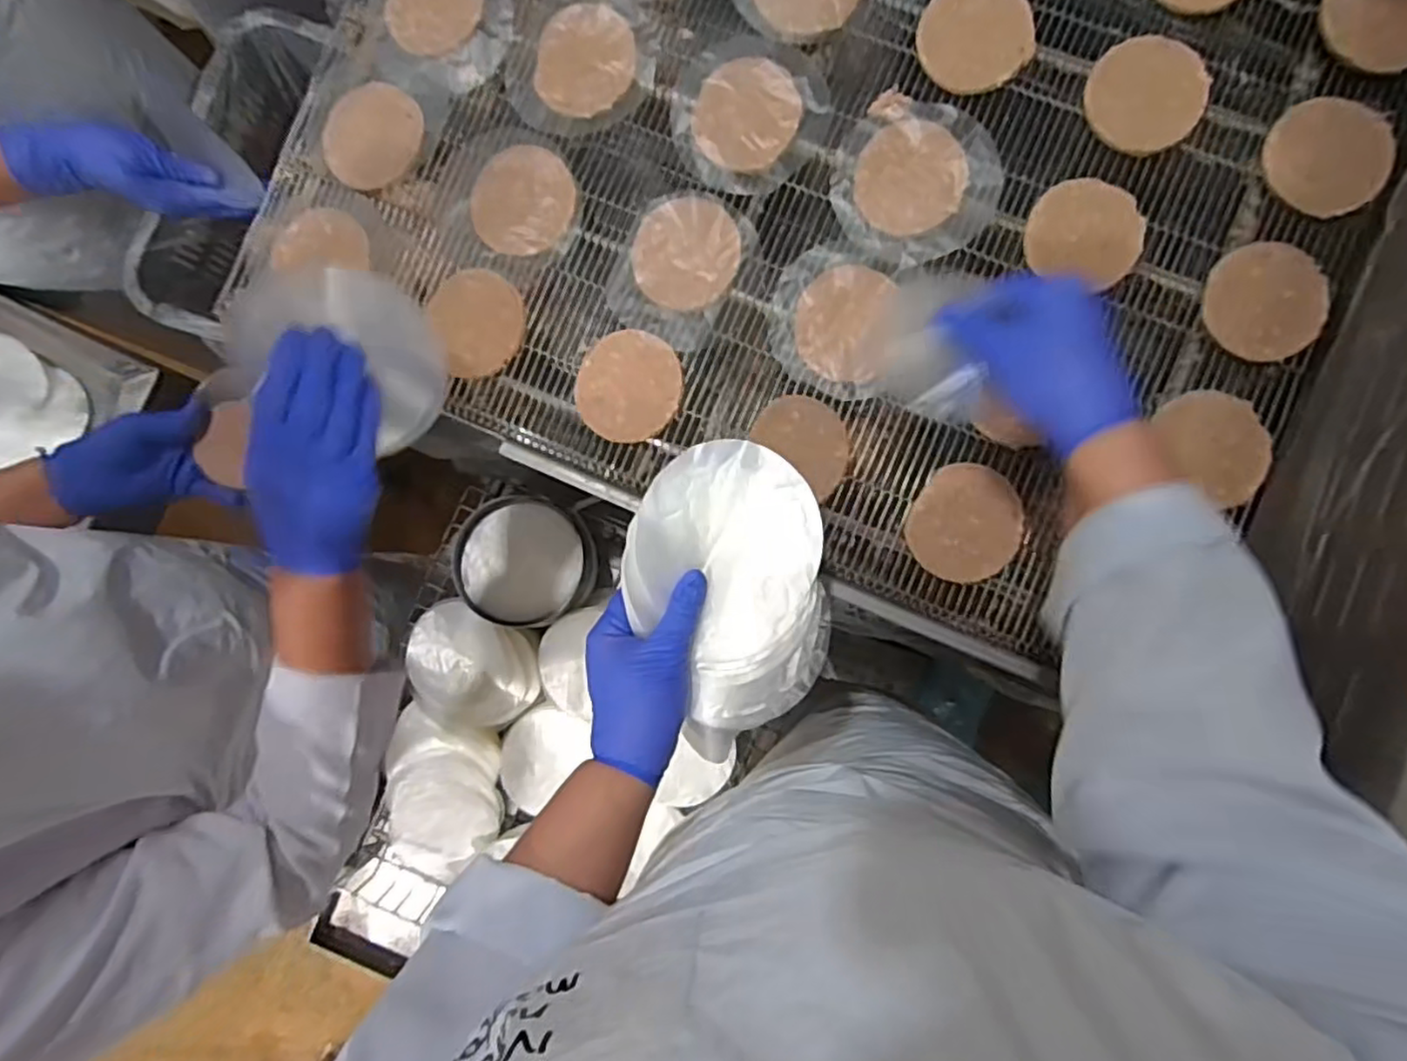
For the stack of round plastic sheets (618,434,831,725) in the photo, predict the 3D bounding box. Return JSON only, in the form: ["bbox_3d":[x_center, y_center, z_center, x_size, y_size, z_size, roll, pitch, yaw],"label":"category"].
[{"bbox_3d":[0.016,0.035,0.435,0.119,0.034,0.173,-6,87,3],"label":"stack of round plastic sheets"}]

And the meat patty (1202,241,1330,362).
[{"bbox_3d":[0.409,-0.165,0.510,0.078,0.013,0.082,0,87,4],"label":"meat patty"}]

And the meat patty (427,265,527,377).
[{"bbox_3d":[-0.174,-0.164,0.545,0.066,0.013,0.078,-21,86,2],"label":"meat patty"}]

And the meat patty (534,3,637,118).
[{"bbox_3d":[-0.094,-0.373,0.554,0.076,0.004,0.087,10,88,4],"label":"meat patty"}]

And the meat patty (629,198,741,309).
[{"bbox_3d":[-0.013,-0.214,0.542,0.079,0.006,0.082,0,87,4],"label":"meat patty"}]

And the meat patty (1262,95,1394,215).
[{"bbox_3d":[0.458,-0.277,0.511,0.084,0.015,0.082,0,87,4],"label":"meat patty"}]

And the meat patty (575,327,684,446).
[{"bbox_3d":[-0.058,-0.111,0.540,0.079,0.009,0.082,0,87,4],"label":"meat patty"}]

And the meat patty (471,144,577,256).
[{"bbox_3d":[-0.144,-0.262,0.552,0.082,0.004,0.083,0,87,4],"label":"meat patty"}]

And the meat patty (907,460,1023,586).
[{"bbox_3d":[0.193,-0.005,0.515,0.077,0.010,0.082,0,87,4],"label":"meat patty"}]

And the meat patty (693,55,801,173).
[{"bbox_3d":[0.034,-0.325,0.546,0.079,0.006,0.083,0,87,4],"label":"meat patty"}]

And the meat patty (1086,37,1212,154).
[{"bbox_3d":[0.330,-0.326,0.524,0.080,0.012,0.083,0,87,4],"label":"meat patty"}]

